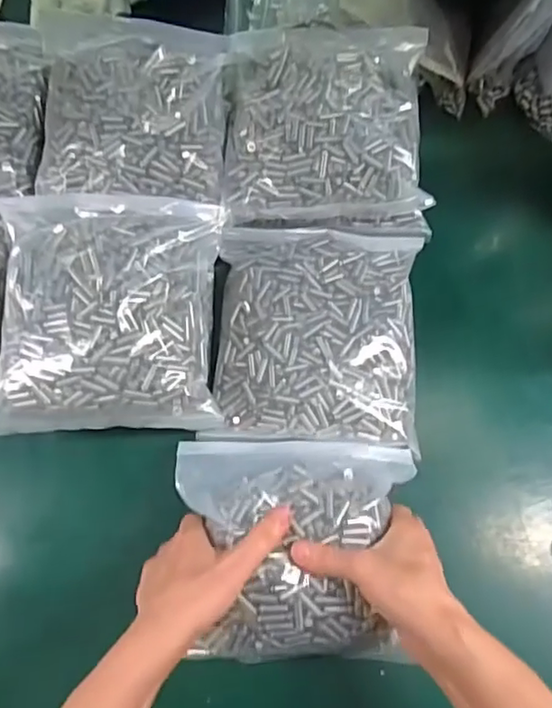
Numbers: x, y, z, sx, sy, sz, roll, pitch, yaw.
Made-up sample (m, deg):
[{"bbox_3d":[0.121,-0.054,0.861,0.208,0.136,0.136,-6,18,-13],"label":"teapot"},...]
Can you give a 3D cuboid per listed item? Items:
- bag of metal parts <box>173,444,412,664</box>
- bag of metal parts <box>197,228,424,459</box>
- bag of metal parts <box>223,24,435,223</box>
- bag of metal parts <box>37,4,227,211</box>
[{"bbox_3d":[0.011,0.141,0.439,0.179,0.058,0.158,1,74,2],"label":"bag of metal parts"},{"bbox_3d":[0.036,-0.021,0.516,0.177,0.033,0.201,3,74,2],"label":"bag of metal parts"},{"bbox_3d":[0.046,-0.217,0.531,0.182,0.058,0.195,-1,73,1],"label":"bag of metal parts"},{"bbox_3d":[-0.128,-0.224,0.515,0.162,0.031,0.179,1,74,2],"label":"bag of metal parts"}]

